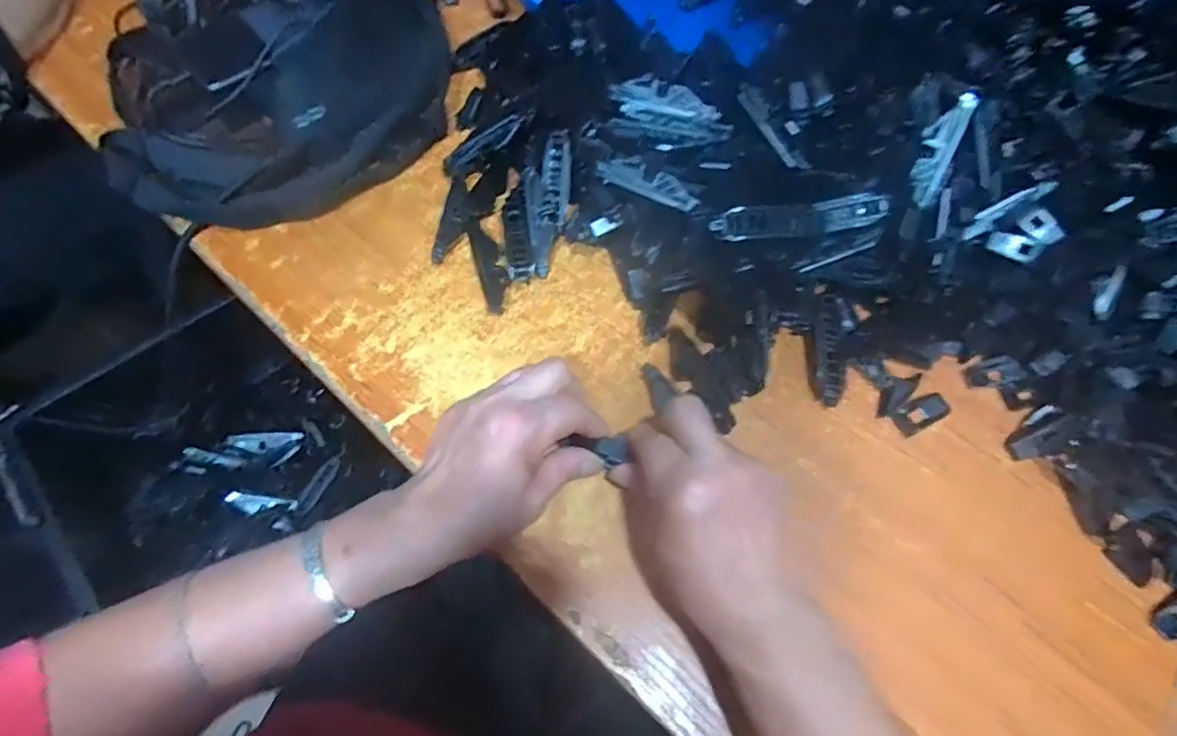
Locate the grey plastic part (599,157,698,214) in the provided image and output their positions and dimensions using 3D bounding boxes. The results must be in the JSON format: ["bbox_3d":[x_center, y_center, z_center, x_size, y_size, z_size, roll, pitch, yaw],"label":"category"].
[{"bbox_3d":[0.041,-0.126,0.390,0.071,0.009,0.023,25,68,9],"label":"grey plastic part"}]

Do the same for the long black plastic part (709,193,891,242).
[{"bbox_3d":[0.133,-0.097,0.373,0.114,0.019,0.018,-9,66,-6],"label":"long black plastic part"}]

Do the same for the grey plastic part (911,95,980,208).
[{"bbox_3d":[0.241,-0.149,0.396,0.024,0.012,0.074,17,110,4],"label":"grey plastic part"}]

